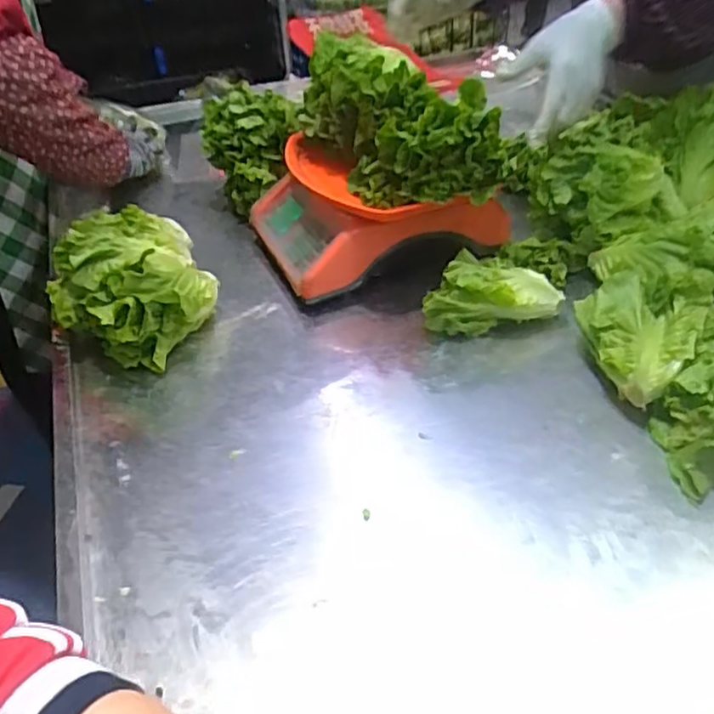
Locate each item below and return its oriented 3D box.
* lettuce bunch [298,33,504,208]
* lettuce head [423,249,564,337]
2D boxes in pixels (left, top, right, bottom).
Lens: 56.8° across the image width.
[{"bbox_3d":[0.034,-0.282,0.793,0.122,0.138,0.269,-27,42,-27],"label":"lettuce bunch"},{"bbox_3d":[0.154,-0.073,0.772,0.158,0.074,0.072,-5,37,0],"label":"lettuce head"}]

